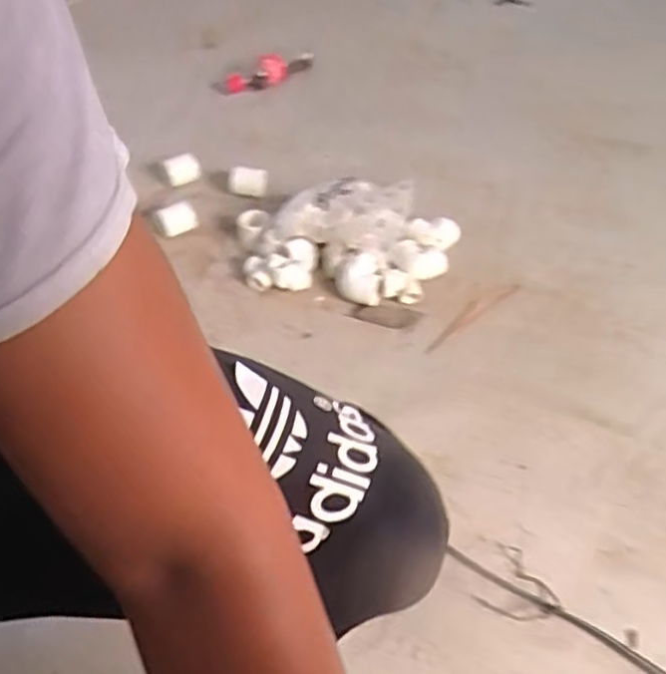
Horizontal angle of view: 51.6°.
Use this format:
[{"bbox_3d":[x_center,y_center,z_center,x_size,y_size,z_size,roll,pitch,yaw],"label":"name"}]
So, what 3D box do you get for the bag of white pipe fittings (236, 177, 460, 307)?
[{"bbox_3d":[0.017,-0.134,0.934,0.288,0.101,0.170,10,50,5],"label":"bag of white pipe fittings"}]

